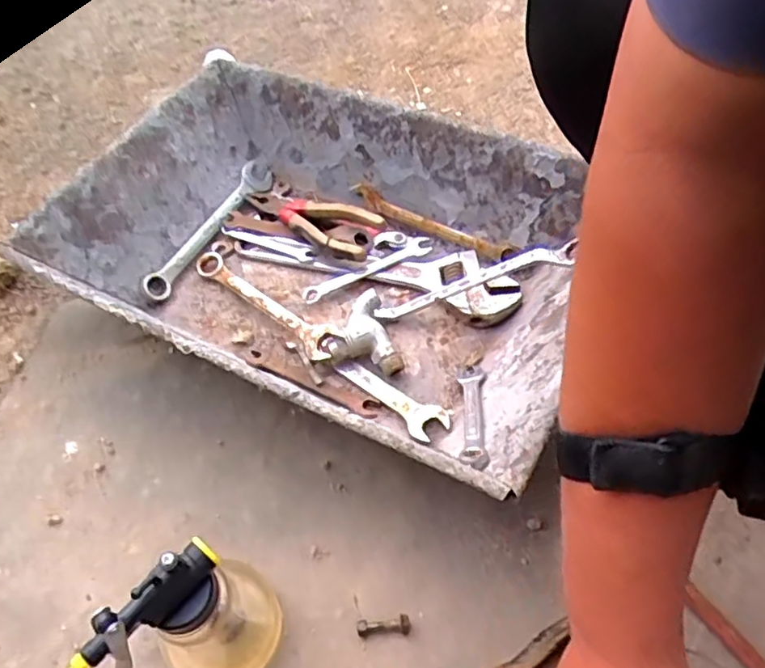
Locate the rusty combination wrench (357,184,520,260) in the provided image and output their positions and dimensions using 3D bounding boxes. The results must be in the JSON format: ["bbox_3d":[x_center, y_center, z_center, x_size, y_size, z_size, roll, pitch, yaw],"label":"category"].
[{"bbox_3d":[0.051,-0.109,0.645,0.175,0.020,0.016,26,60,20],"label":"rusty combination wrench"}]

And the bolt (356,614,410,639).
[{"bbox_3d":[0.000,0.208,0.460,0.037,0.011,0.012,-5,55,0],"label":"bolt"}]

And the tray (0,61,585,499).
[{"bbox_3d":[-0.048,-0.066,0.587,0.469,0.117,0.311,23,59,18],"label":"tray"}]

